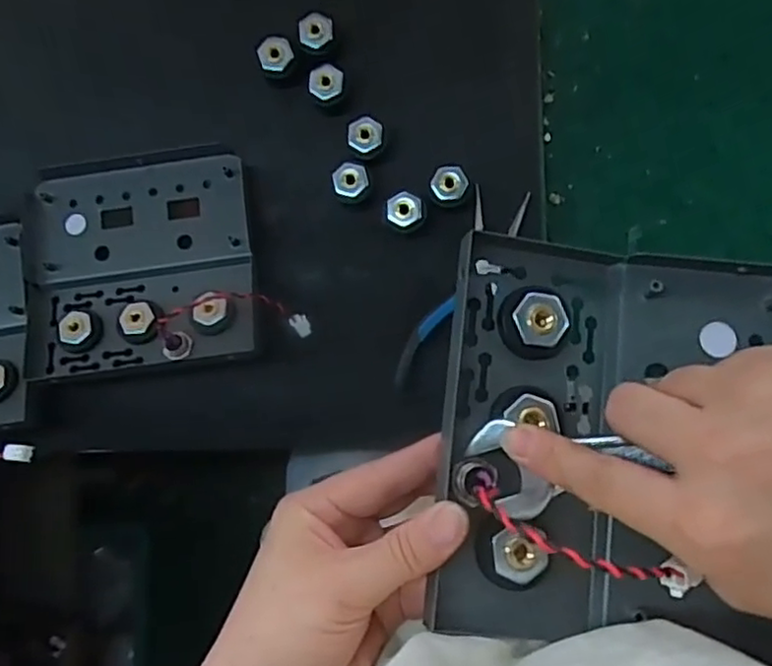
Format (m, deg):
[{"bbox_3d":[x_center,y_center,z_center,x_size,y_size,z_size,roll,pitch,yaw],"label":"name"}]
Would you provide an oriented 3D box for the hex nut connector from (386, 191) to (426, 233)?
[{"bbox_3d":[0.013,-0.080,0.450,0.025,0.025,0.025,-39,87,2],"label":"hex nut connector"}]

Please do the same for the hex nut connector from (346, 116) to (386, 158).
[{"bbox_3d":[-0.013,-0.133,0.454,0.024,0.026,0.025,-15,88,3],"label":"hex nut connector"}]

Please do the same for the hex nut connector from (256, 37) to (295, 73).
[{"bbox_3d":[-0.075,-0.190,0.456,0.023,0.021,0.021,-21,88,2],"label":"hex nut connector"}]

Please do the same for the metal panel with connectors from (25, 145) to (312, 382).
[{"bbox_3d":[-0.160,-0.054,0.455,0.179,0.029,0.149,-8,88,3],"label":"metal panel with connectors"}]

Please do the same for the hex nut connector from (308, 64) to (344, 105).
[{"bbox_3d":[-0.040,-0.170,0.456,0.023,0.026,0.021,7,89,3],"label":"hex nut connector"}]

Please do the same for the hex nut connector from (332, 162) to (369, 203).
[{"bbox_3d":[-0.024,-0.102,0.454,0.024,0.028,0.025,-10,88,3],"label":"hex nut connector"}]

